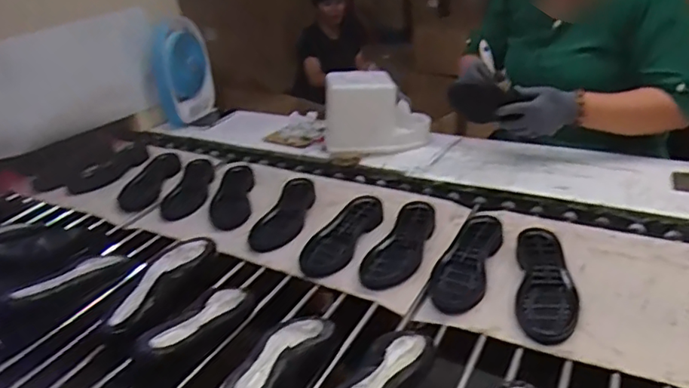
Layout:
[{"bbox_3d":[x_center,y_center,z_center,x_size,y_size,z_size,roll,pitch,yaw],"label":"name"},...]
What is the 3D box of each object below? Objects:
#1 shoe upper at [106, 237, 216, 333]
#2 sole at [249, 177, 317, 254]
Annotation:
[{"bbox_3d":[-0.303,0.154,0.910,0.068,0.068,0.227,7,30,25],"label":"shoe upper"},{"bbox_3d":[-0.121,0.038,1.158,0.093,0.030,0.284,2,29,18],"label":"sole"}]

